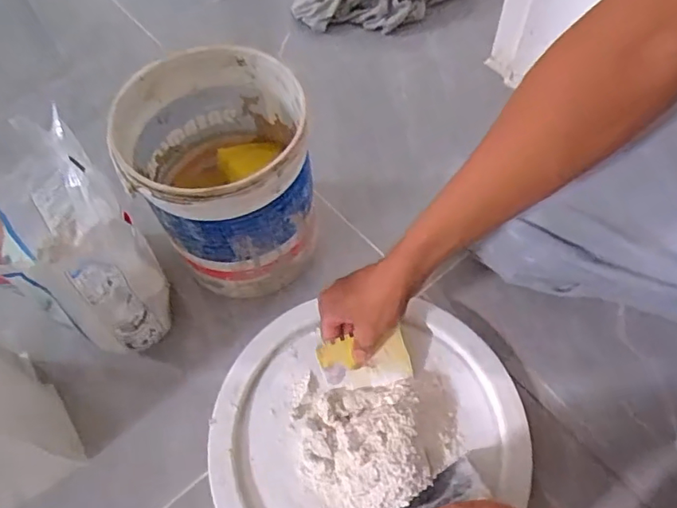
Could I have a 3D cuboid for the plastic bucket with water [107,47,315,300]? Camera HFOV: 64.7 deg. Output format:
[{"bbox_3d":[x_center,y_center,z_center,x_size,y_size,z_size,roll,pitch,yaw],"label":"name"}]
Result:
[{"bbox_3d":[-0.120,-0.069,0.568,0.173,0.220,0.173,-1,59,2],"label":"plastic bucket with water"}]

